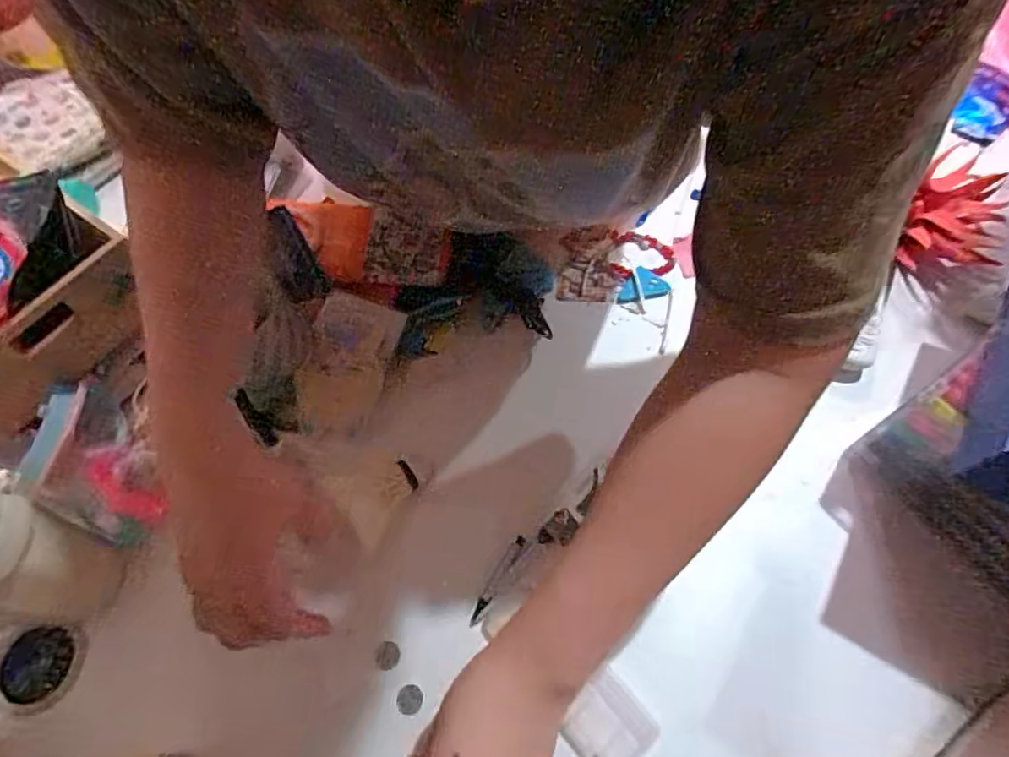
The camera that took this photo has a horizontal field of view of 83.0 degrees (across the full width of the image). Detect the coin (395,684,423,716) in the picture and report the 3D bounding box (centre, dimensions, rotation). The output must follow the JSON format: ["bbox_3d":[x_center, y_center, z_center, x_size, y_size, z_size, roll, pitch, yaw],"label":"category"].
[{"bbox_3d":[-0.068,0.230,0.409,0.019,0.004,0.019,-2,62,3],"label":"coin"}]

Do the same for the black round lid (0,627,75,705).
[{"bbox_3d":[-0.352,0.214,0.429,0.046,0.008,0.049,-2,62,3],"label":"black round lid"}]

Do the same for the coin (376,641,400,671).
[{"bbox_3d":[-0.087,0.205,0.422,0.018,0.004,0.019,4,62,6],"label":"coin"}]

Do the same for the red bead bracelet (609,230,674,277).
[{"bbox_3d":[0.138,-0.126,0.585,0.068,0.012,0.050,18,65,13],"label":"red bead bracelet"}]

